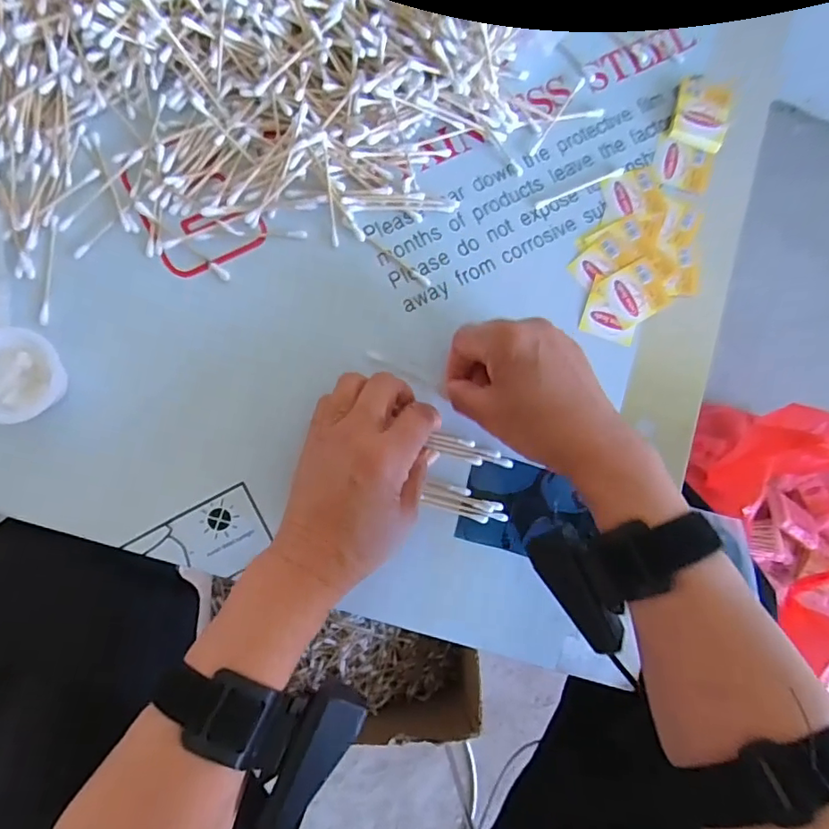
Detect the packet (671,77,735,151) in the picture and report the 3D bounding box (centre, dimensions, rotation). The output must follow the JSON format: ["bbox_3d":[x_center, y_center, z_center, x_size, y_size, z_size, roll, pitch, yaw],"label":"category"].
[{"bbox_3d":[0.216,-0.227,0.406,0.040,0.012,0.056,17,84,-5],"label":"packet"}]

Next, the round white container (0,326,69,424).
[{"bbox_3d":[-0.237,-0.022,0.327,0.052,0.032,0.051,0,86,-7],"label":"round white container"}]

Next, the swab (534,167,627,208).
[{"bbox_3d":[0.121,-0.165,0.392,0.072,0.004,0.006,-23,89,-8],"label":"swab"}]

